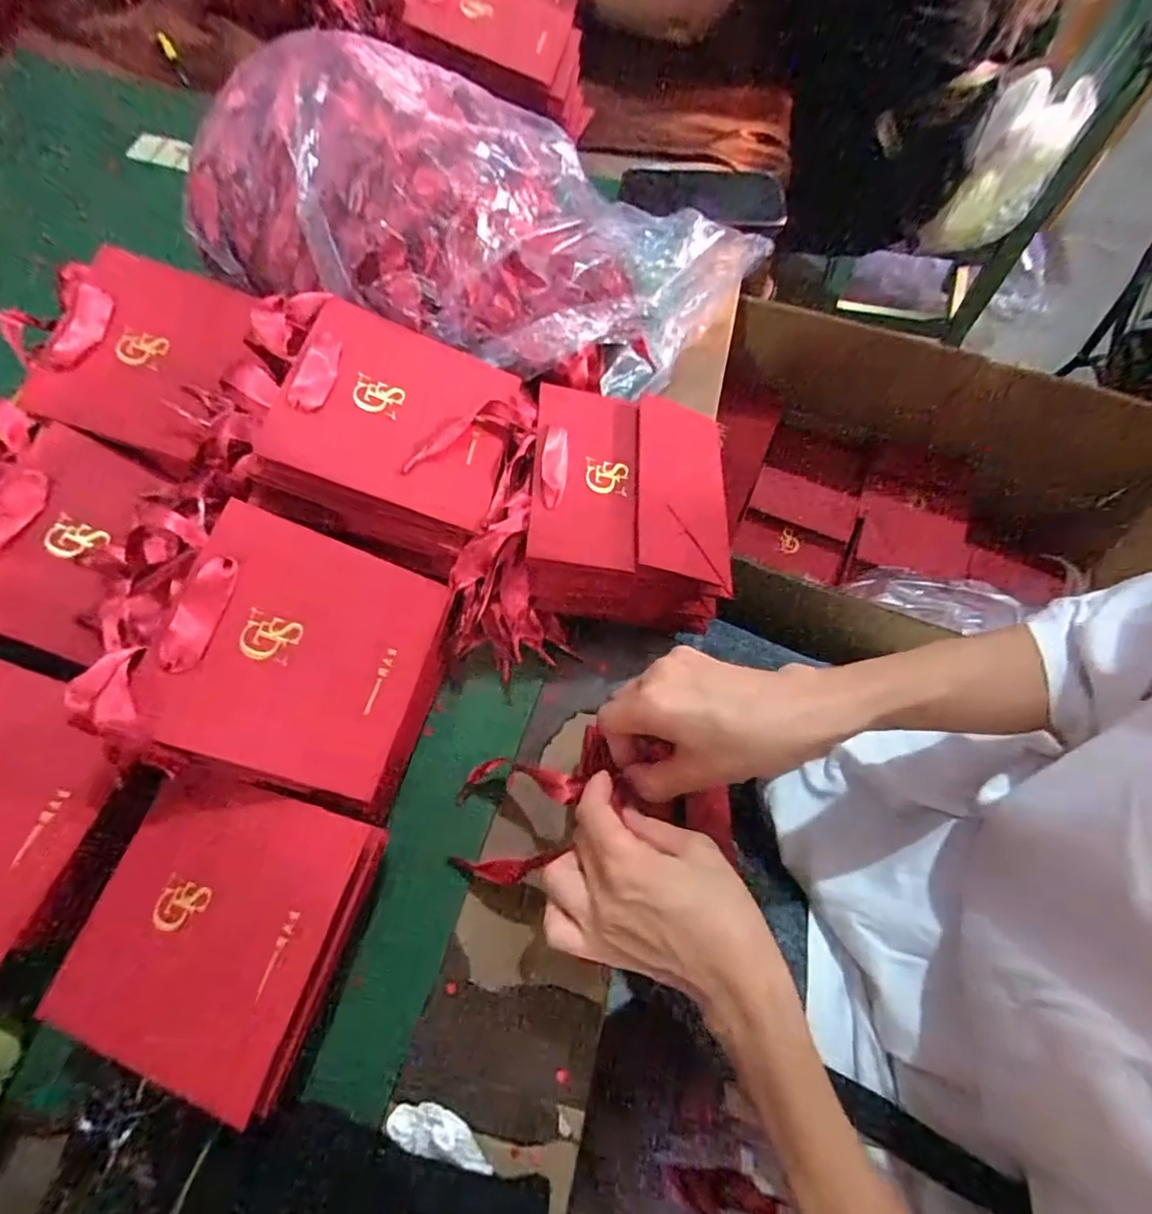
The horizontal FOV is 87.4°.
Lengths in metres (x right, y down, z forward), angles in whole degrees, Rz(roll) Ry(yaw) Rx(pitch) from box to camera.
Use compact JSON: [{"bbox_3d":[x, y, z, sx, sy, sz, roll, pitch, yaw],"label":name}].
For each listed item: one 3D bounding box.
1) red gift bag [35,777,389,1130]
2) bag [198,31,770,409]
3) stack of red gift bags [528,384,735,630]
[{"bbox_3d":[-0.195,0.173,0.331,0.130,0.020,0.137,20,54,-3],"label":"red gift bag"},{"bbox_3d":[-0.104,-0.306,0.501,0.454,0.153,0.227,25,69,10],"label":"bag"},{"bbox_3d":[0.039,-0.069,0.438,0.139,0.084,0.156,0,67,0],"label":"stack of red gift bags"}]

